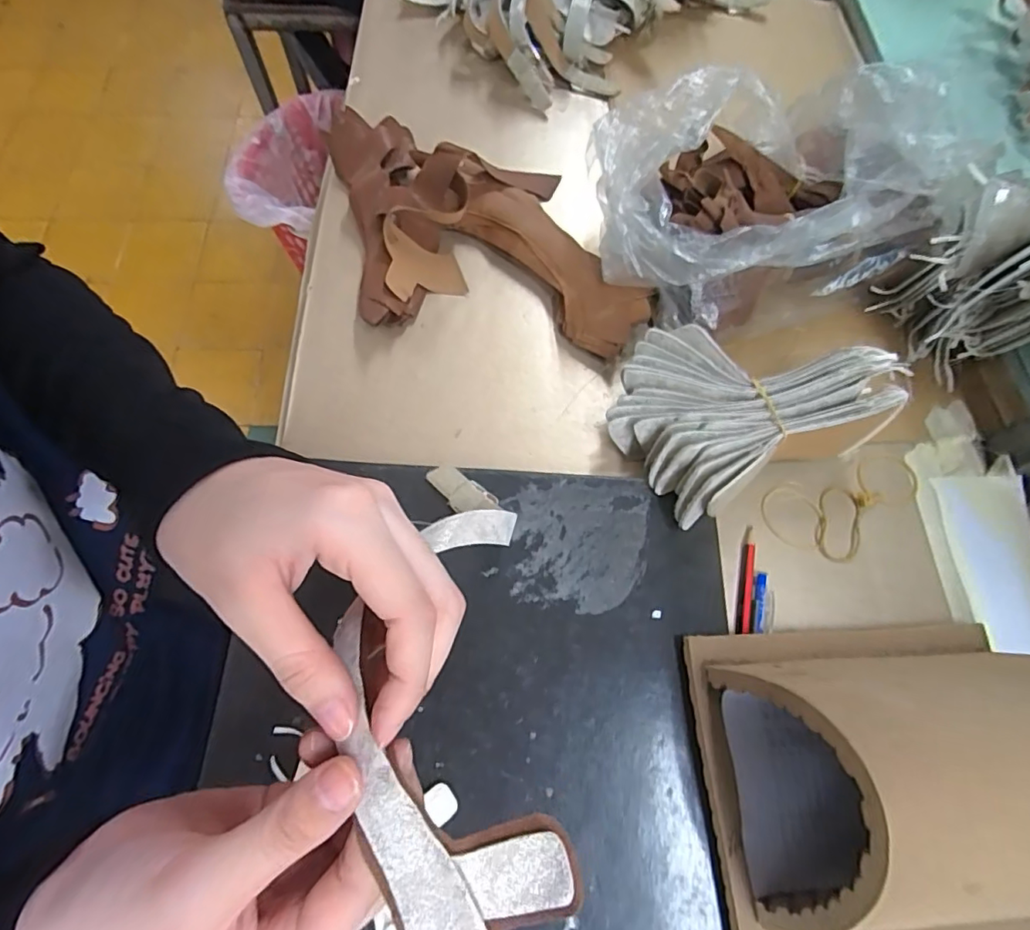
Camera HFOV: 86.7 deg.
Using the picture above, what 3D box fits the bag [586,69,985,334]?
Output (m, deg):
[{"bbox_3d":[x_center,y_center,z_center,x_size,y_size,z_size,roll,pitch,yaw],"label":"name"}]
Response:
[{"bbox_3d":[0.189,-0.210,0.431,0.260,0.113,0.179,-22,70,-11],"label":"bag"}]

